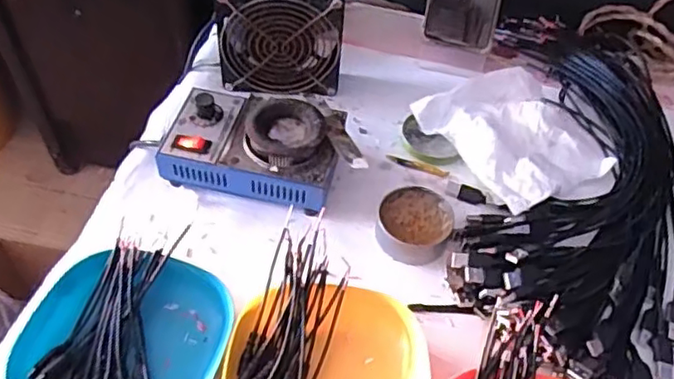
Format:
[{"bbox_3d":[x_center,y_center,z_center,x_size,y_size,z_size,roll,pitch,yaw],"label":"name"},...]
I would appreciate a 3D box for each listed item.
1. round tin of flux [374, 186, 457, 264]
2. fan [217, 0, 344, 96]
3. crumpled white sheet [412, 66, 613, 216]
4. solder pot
[{"bbox_3d":[0.067,0.030,0.543,0.062,0.021,0.065,2,52,-2],"label":"round tin of flux"},{"bbox_3d":[-0.055,-0.147,0.617,0.117,0.109,0.035,3,52,-1],"label":"fan"},{"bbox_3d":[0.179,-0.054,0.609,0.150,0.032,0.154,-25,57,-21],"label":"crumpled white sheet"},{"bbox_3d":[-0.063,-0.040,0.570,0.173,0.062,0.108,12,52,6],"label":"solder pot"}]

